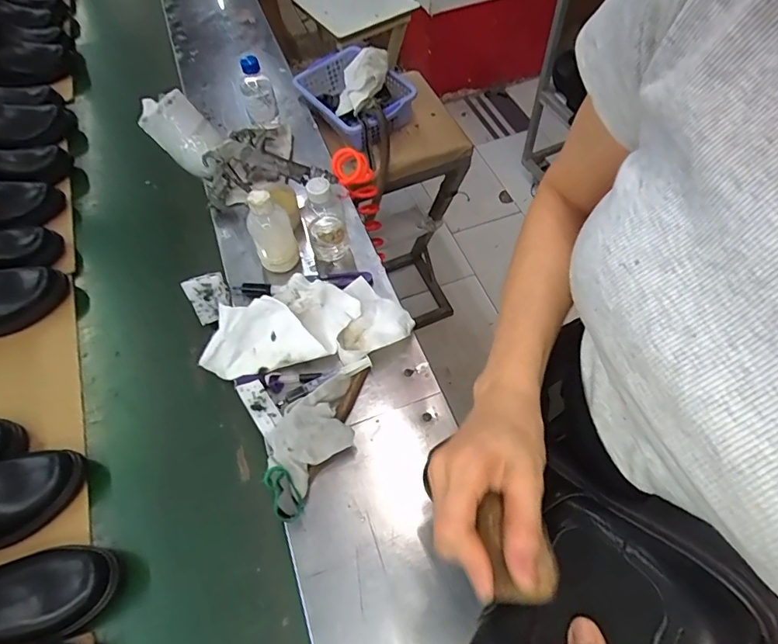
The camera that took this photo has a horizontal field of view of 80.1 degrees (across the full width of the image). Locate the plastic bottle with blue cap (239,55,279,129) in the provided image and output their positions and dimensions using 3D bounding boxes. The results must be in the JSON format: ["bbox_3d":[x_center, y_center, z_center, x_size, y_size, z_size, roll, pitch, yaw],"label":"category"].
[{"bbox_3d":[-0.237,-0.414,0.840,0.056,0.129,0.049,-14,60,-5],"label":"plastic bottle with blue cap"}]

